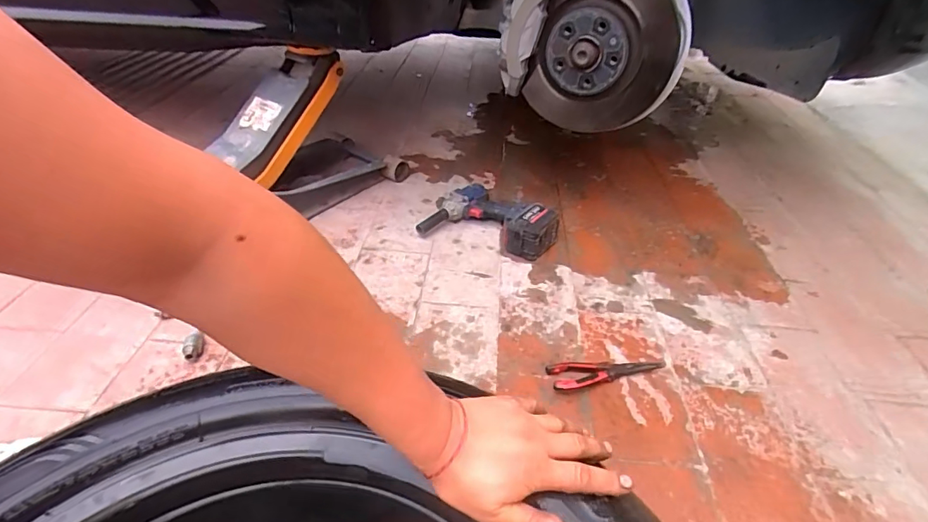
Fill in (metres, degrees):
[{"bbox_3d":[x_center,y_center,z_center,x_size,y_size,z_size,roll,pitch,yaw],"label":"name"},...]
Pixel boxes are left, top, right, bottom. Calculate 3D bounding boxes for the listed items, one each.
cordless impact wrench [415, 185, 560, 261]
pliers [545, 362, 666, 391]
[{"bbox_3d":[0.066,-0.111,1.115,0.306,0.091,0.184,14,39,12],"label":"cordless impact wrench"},{"bbox_3d":[0.238,0.177,0.802,0.203,0.019,0.058,-7,40,-13],"label":"pliers"}]

